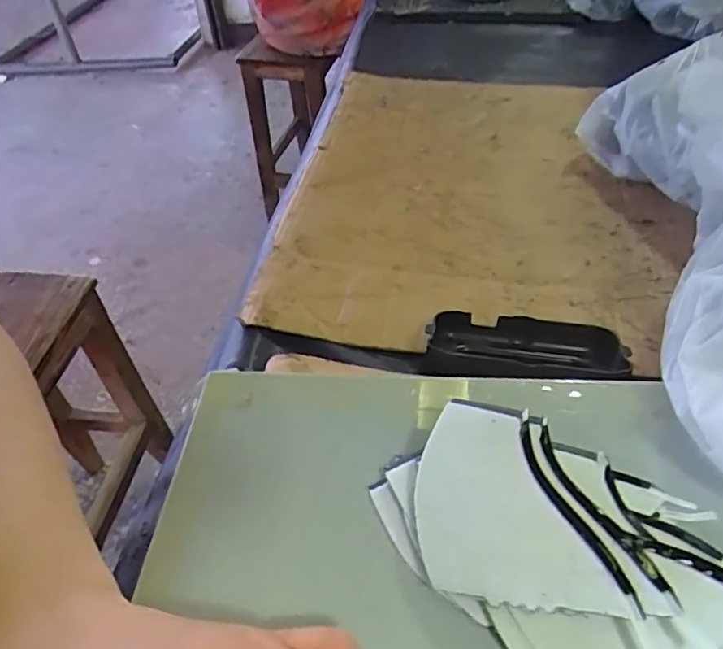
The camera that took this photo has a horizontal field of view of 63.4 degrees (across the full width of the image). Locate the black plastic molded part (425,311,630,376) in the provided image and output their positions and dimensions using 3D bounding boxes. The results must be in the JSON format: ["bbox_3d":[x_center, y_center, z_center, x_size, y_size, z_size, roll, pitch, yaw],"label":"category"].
[{"bbox_3d":[0.100,0.012,0.359,0.111,0.021,0.033,10,46,16],"label":"black plastic molded part"}]

